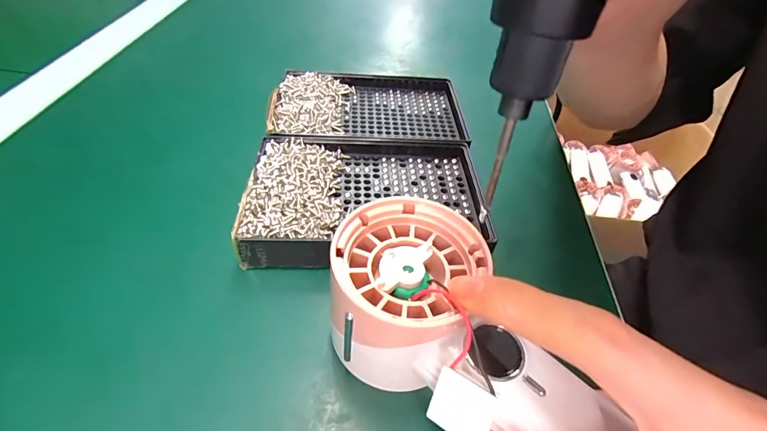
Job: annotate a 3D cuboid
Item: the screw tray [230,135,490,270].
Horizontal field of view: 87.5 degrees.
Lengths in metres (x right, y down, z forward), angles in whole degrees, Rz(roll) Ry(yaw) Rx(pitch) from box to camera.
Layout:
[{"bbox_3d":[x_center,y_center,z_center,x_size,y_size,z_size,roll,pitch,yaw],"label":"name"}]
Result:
[{"bbox_3d":[-0.009,-0.015,0.236,0.141,0.020,0.089,-4,46,-7],"label":"screw tray"}]

